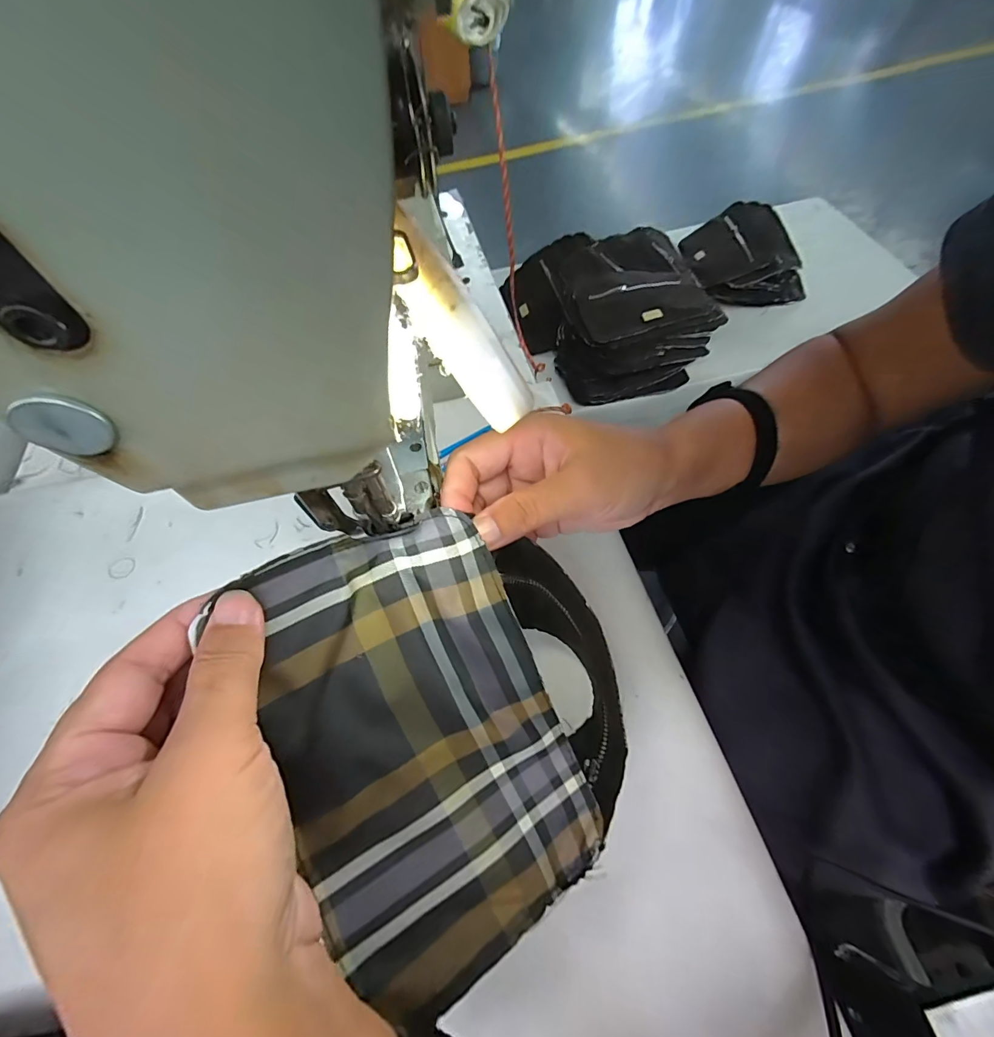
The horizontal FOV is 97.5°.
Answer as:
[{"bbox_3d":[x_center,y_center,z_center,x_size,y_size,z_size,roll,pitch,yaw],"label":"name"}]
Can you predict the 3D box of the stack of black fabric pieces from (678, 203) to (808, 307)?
[{"bbox_3d":[0.464,-0.503,0.824,0.200,0.077,0.206,-4,61,2],"label":"stack of black fabric pieces"}]

